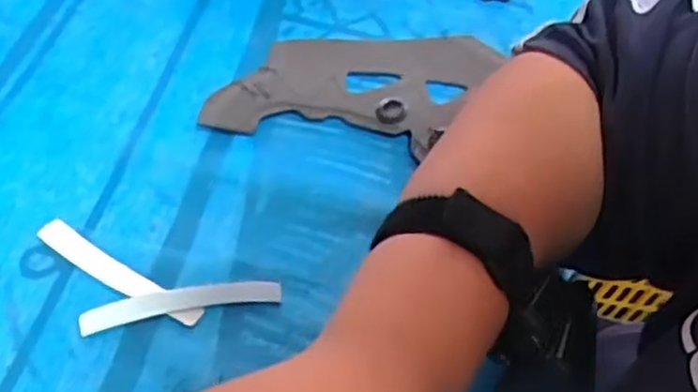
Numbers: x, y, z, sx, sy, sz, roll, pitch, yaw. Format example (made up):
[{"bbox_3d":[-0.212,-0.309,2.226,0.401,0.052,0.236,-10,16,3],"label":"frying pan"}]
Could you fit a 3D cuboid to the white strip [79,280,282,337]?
[{"bbox_3d":[-0.084,0.054,0.367,0.098,0.005,0.015,-8,53,-11],"label":"white strip"}]

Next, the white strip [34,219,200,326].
[{"bbox_3d":[-0.120,0.040,0.374,0.101,0.004,0.016,28,55,17],"label":"white strip"}]

